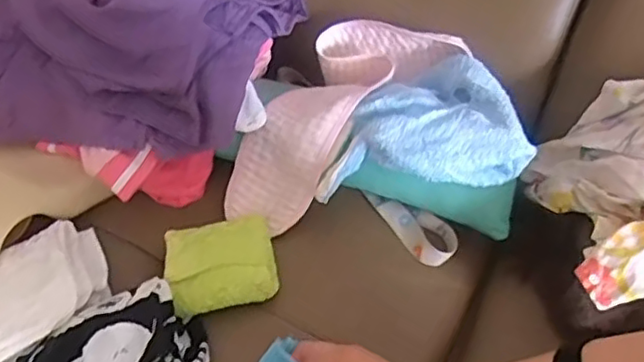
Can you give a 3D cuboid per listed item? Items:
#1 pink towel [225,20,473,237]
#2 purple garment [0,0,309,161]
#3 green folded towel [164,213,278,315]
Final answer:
[{"bbox_3d":[0.005,-0.069,0.673,0.138,0.062,0.266,33,73,28],"label":"pink towel"},{"bbox_3d":[-0.217,-0.171,0.674,0.334,0.138,0.258,8,54,11],"label":"purple garment"},{"bbox_3d":[-0.095,0.077,0.603,0.099,0.040,0.077,-12,52,-4],"label":"green folded towel"}]

